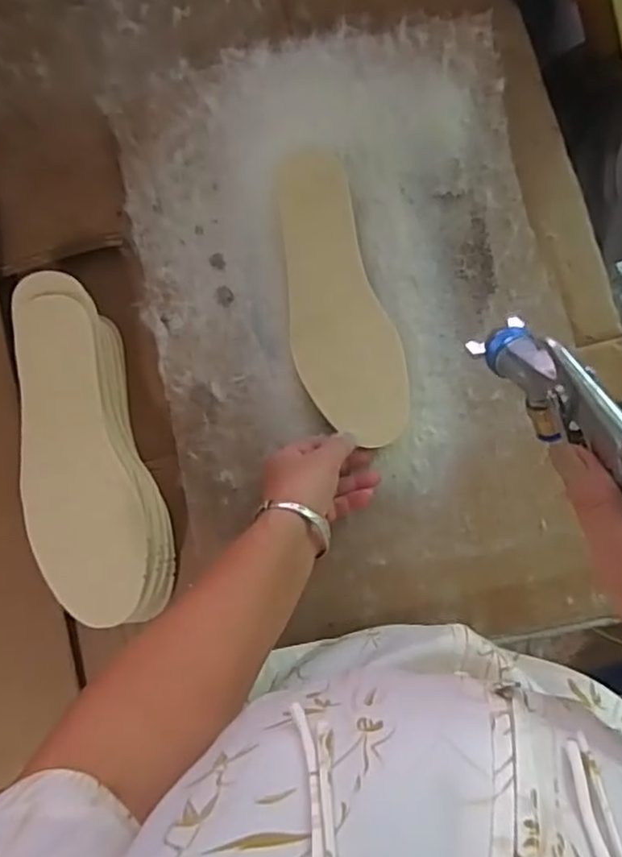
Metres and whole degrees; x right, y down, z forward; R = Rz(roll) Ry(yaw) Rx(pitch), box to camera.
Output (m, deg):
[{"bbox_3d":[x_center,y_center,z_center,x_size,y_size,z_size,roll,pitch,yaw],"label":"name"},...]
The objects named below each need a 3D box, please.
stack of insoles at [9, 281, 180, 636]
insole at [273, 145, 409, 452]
[{"bbox_3d":[-0.192,0.019,0.549,0.103,0.058,0.291,-12,85,1],"label":"stack of insoles"},{"bbox_3d":[0.021,-0.116,0.570,0.088,0.010,0.263,-14,86,0],"label":"insole"}]

